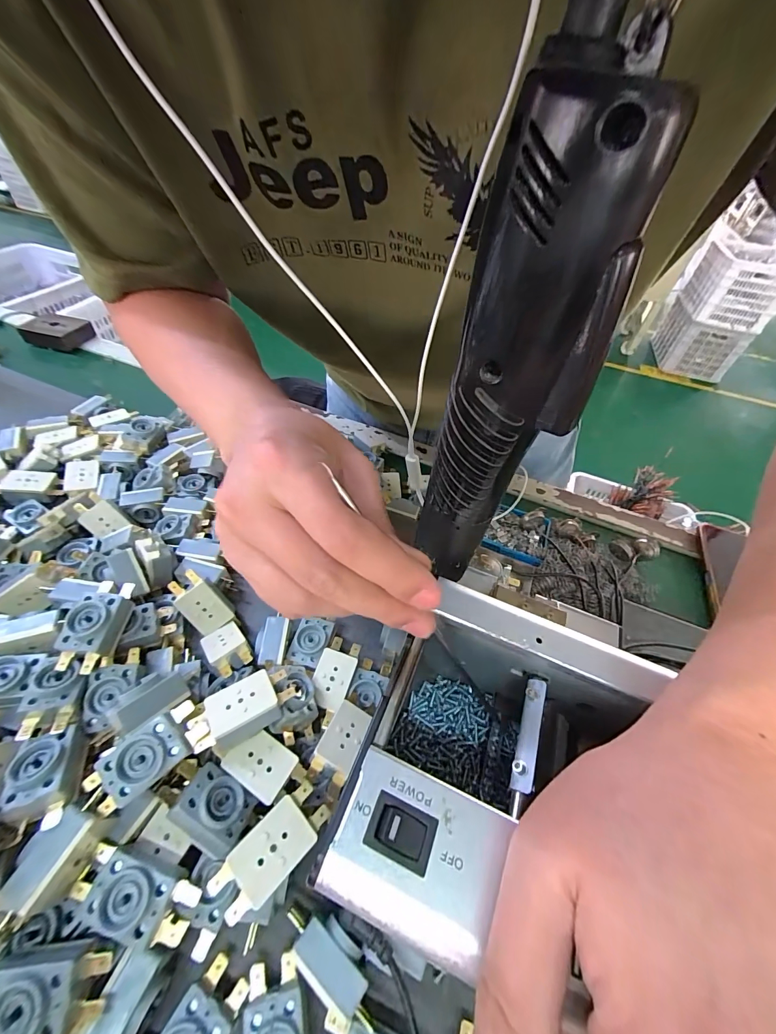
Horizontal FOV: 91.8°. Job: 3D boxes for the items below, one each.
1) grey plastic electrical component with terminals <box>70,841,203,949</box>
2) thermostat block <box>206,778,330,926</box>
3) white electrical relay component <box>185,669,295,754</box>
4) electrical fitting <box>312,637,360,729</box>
[{"bbox_3d":[-0.129,0.189,0.188,0.062,0.017,0.027,14,49,7],"label":"grey plastic electrical component with terminals"},{"bbox_3d":[-0.059,0.171,0.194,0.027,0.012,0.058,38,55,24],"label":"thermostat block"},{"bbox_3d":[-0.088,0.118,0.229,0.058,0.024,0.032,-26,56,-25],"label":"white electrical relay component"},{"bbox_3d":[-0.040,0.118,0.275,0.026,0.015,0.059,16,49,8],"label":"electrical fitting"}]

